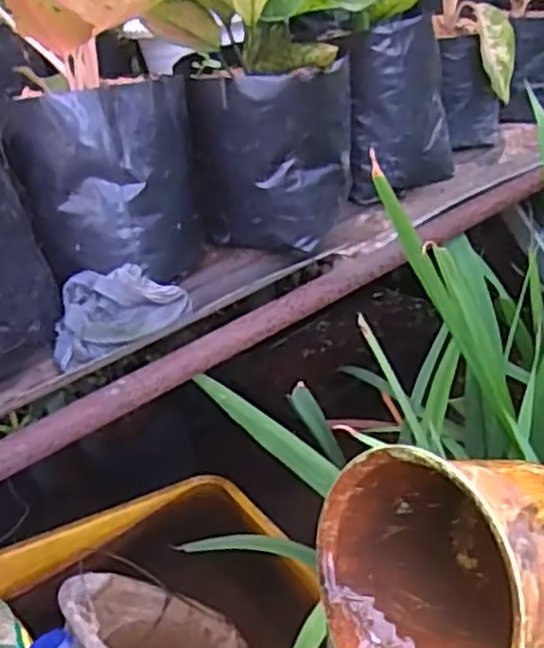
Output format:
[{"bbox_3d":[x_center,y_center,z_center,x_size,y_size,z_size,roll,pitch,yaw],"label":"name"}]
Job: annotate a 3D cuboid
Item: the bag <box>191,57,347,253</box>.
[{"bbox_3d":[0.002,-0.158,0.686,0.119,0.152,0.105,15,38,28],"label":"bag"}]

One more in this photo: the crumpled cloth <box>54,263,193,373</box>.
[{"bbox_3d":[-0.122,-0.008,0.584,0.107,0.060,0.056,-3,33,4],"label":"crumpled cloth"}]

